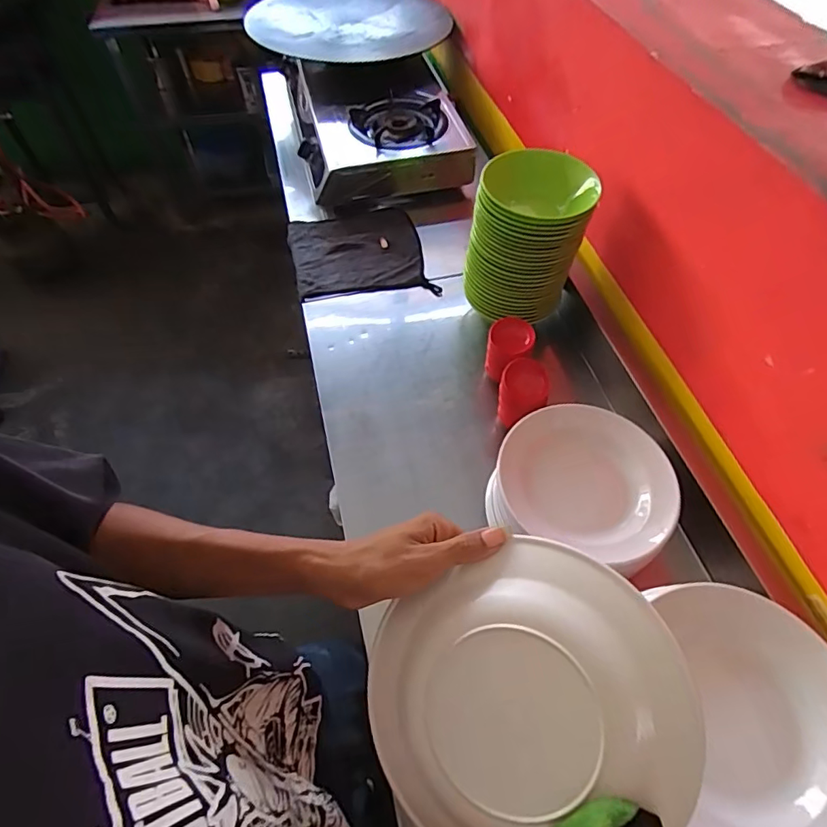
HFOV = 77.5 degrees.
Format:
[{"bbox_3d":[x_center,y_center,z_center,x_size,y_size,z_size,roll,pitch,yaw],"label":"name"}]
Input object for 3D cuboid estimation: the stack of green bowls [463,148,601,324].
[{"bbox_3d":[0.183,-0.296,0.868,0.171,0.228,0.152,1,56,1],"label":"stack of green bowls"}]

